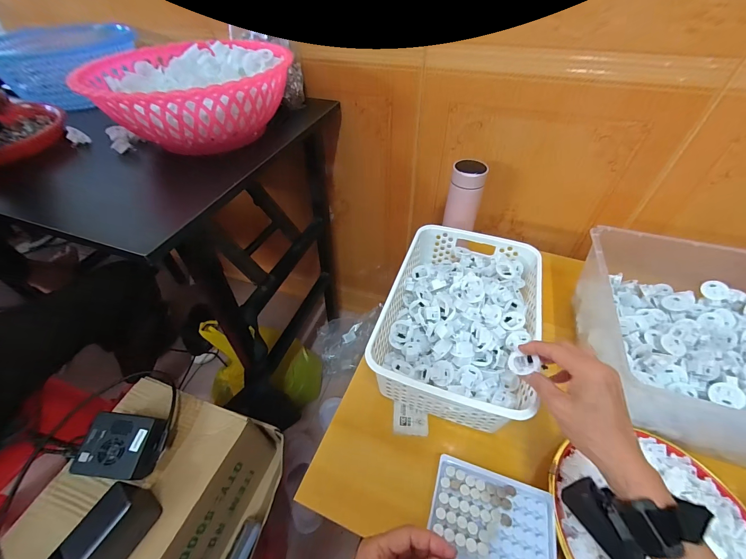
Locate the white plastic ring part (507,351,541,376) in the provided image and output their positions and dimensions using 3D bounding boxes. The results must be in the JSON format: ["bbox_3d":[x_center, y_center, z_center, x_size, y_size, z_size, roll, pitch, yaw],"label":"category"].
[{"bbox_3d":[0.172,0.095,0.361,0.032,0.016,0.034,-24,23,25],"label":"white plastic ring part"}]

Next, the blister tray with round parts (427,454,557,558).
[{"bbox_3d":[0.130,0.268,0.348,0.129,0.014,0.104,14,50,14],"label":"blister tray with round parts"}]

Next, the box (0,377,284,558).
[{"bbox_3d":[-0.313,0.346,0.427,0.233,0.174,0.335,9,49,10],"label":"box"}]

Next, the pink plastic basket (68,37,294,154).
[{"bbox_3d":[-0.285,-0.305,0.525,0.285,0.101,0.315,-22,51,-18],"label":"pink plastic basket"}]

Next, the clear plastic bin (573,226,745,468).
[{"bbox_3d":[0.468,0.078,0.456,0.312,0.122,0.297,18,51,17],"label":"clear plastic bin"}]

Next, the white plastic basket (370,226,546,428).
[{"bbox_3d":[0.133,0.054,0.494,0.207,0.091,0.306,14,50,14],"label":"white plastic basket"}]

